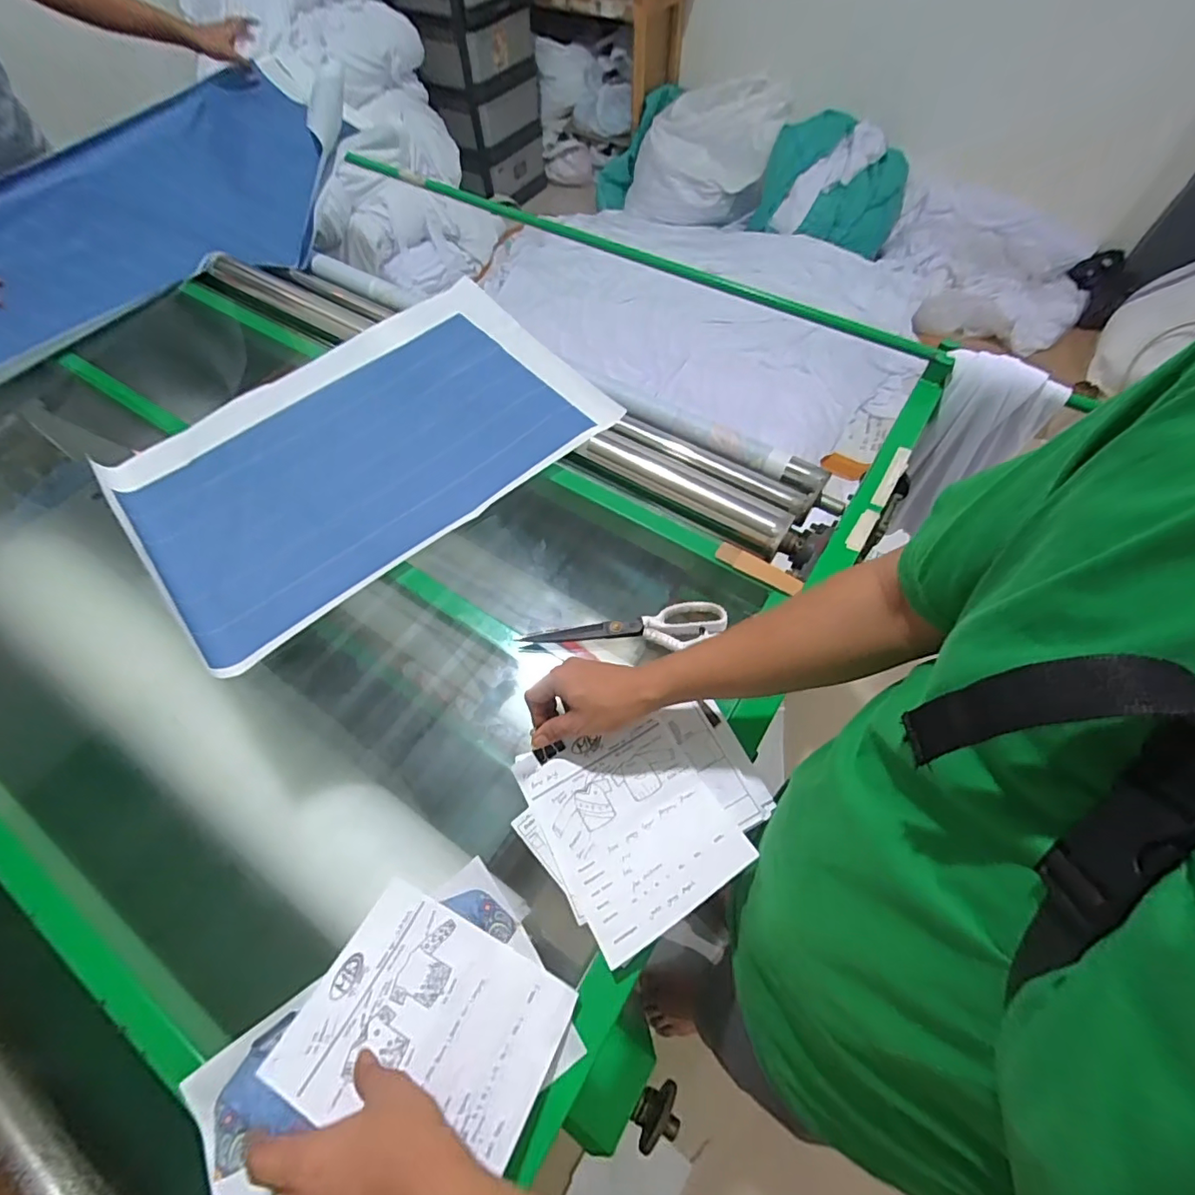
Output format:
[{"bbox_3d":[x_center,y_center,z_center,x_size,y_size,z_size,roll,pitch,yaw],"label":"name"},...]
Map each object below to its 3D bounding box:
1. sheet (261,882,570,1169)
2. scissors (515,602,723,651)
[{"bbox_3d":[-0.141,0.354,0.448,0.203,0.011,0.155,19,51,16],"label":"sheet"},{"bbox_3d":[0.036,0.045,0.633,0.238,0.014,0.055,-12,60,-5],"label":"scissors"}]

